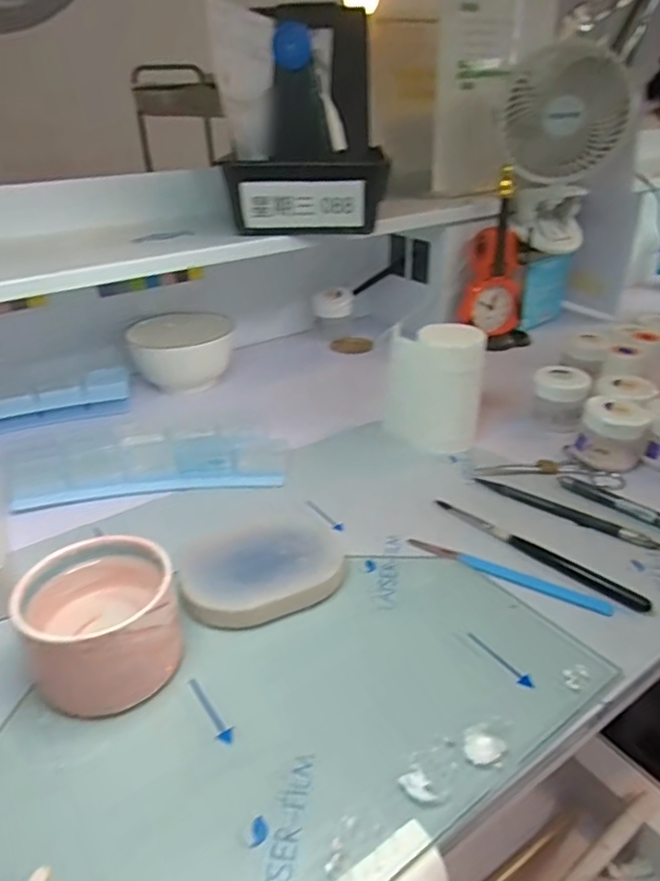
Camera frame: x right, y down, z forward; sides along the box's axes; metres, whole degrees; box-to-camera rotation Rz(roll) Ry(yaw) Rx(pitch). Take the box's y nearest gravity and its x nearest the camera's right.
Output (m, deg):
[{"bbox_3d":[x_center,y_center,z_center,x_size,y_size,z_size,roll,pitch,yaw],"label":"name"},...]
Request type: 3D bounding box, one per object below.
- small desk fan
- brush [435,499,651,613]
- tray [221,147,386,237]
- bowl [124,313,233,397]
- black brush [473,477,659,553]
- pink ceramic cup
[{"bbox_3d":[0.271,-0.343,0.740,0.103,0.207,0.119,-21,35,-30],"label":"small desk fan"},{"bbox_3d":[0.140,0.076,0.438,0.013,0.007,0.163,-25,36,-36],"label":"brush"},{"bbox_3d":[-0.022,-0.231,0.588,0.144,0.067,0.043,1,30,3],"label":"tray"},{"bbox_3d":[-0.166,-0.102,0.708,0.108,0.056,0.108,-6,29,-8],"label":"bowl"},{"bbox_3d":[0.178,0.055,0.479,0.143,0.006,0.015,20,35,34],"label":"black brush"},{"bbox_3d":[-0.123,0.102,0.343,0.080,0.061,0.084,-1,28,1],"label":"pink ceramic cup"}]

